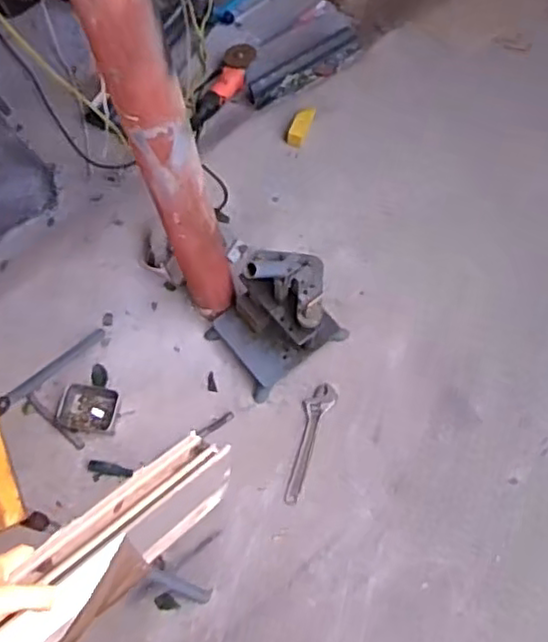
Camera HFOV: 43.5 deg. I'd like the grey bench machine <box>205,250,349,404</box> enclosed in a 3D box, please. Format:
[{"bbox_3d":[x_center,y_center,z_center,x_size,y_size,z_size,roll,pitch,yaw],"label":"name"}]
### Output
[{"bbox_3d":[0.008,-0.050,1.549,0.260,0.417,0.213,-33,67,-10],"label":"grey bench machine"}]

